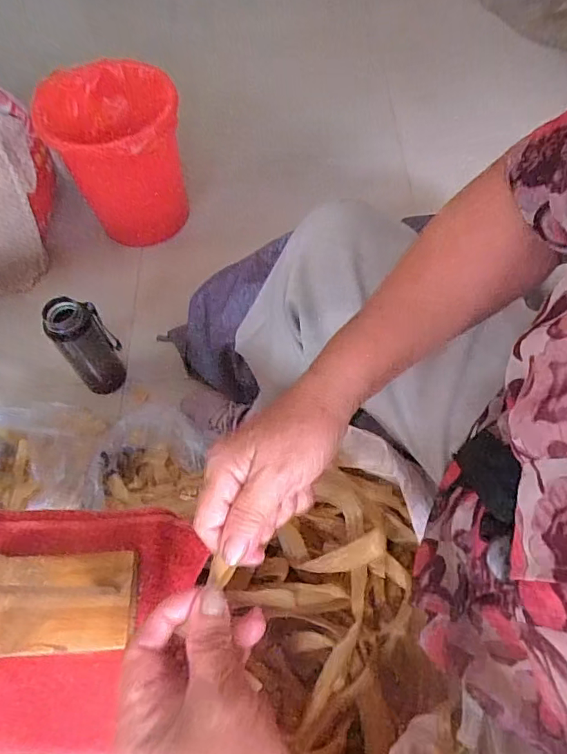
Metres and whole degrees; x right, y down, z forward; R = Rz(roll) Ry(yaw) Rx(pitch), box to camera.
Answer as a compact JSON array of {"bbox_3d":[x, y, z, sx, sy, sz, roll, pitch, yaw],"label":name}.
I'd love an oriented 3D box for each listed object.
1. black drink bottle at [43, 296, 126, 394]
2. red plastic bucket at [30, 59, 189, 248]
[{"bbox_3d":[-0.310,-0.042,0.825,0.070,0.207,0.061,-9,60,-2],"label":"black drink bottle"},{"bbox_3d":[-0.285,-0.402,0.963,0.234,0.264,0.203,-31,63,-14],"label":"red plastic bucket"}]

